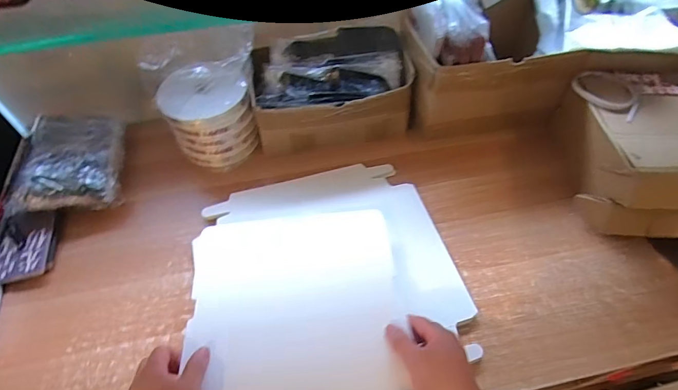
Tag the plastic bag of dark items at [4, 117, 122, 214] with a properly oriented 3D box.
[{"bbox_3d":[-0.455,-0.054,0.670,0.174,0.067,0.187,-9,55,-5],"label":"plastic bag of dark items"}]

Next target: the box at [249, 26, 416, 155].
[{"bbox_3d":[-0.011,-0.169,0.687,0.257,0.150,0.123,-10,55,-6],"label":"box"}]

